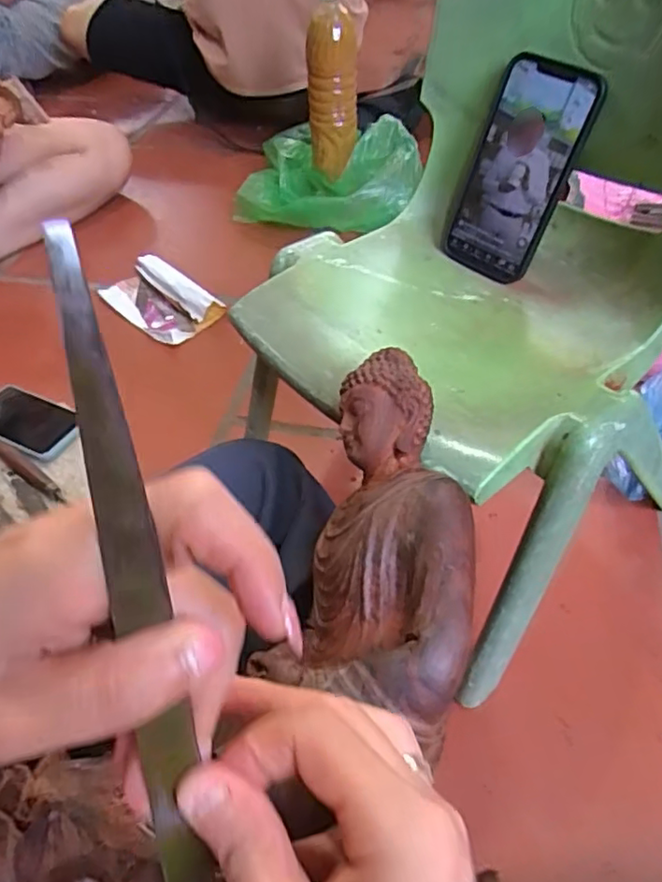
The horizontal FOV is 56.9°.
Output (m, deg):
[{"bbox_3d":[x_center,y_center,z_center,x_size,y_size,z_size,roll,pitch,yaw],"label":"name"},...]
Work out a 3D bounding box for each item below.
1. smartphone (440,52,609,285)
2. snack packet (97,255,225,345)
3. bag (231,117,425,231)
[{"bbox_3d":[0.151,-0.219,0.505,0.085,0.163,0.013,38,39,24],"label":"smartphone"},{"bbox_3d":[-0.264,-0.226,0.933,0.107,0.023,0.203,-35,55,-25],"label":"snack packet"},{"bbox_3d":[0.001,-0.489,1.077,0.313,0.099,0.308,9,49,12],"label":"bag"}]

